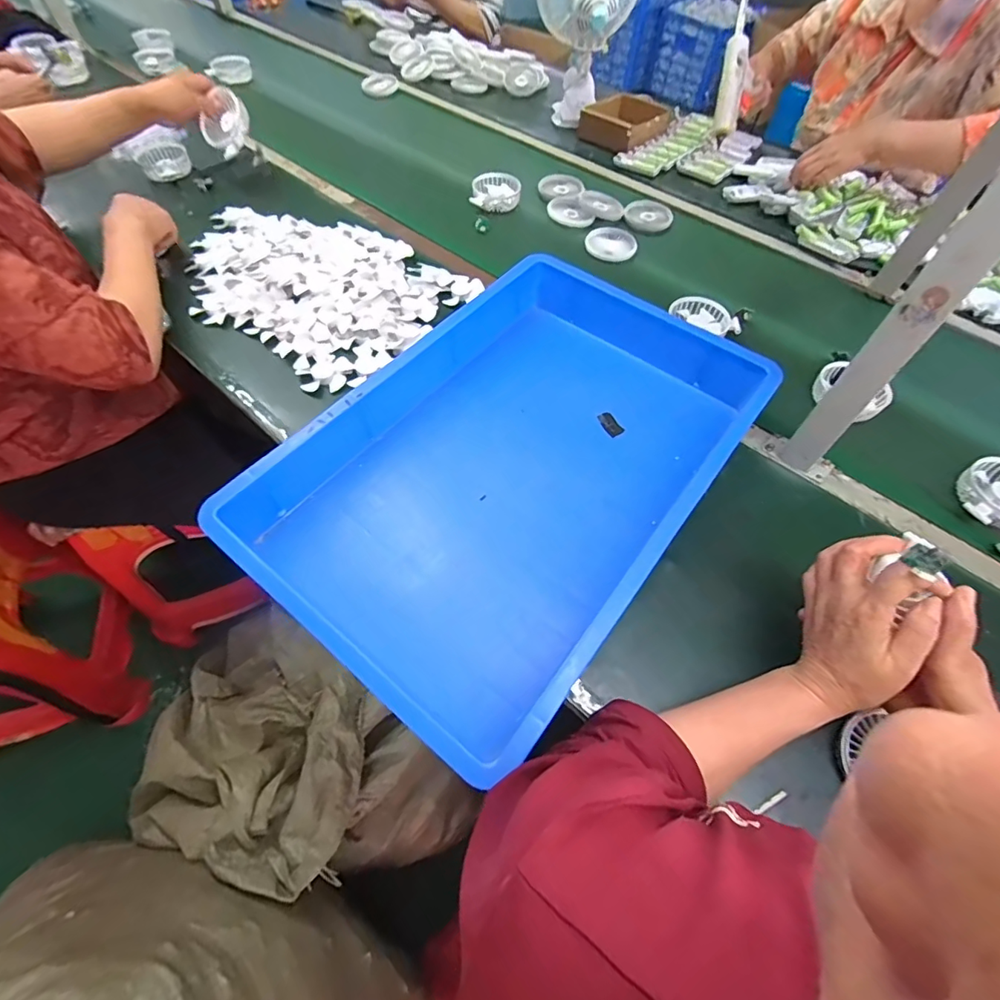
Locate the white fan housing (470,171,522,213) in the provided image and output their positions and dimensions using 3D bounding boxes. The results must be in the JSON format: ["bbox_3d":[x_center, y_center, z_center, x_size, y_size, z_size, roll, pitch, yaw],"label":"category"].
[{"bbox_3d":[-0.007,-0.571,0.899,0.090,0.026,0.097,0,58,-3],"label":"white fan housing"}]

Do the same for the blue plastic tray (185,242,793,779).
[{"bbox_3d":[0.012,-0.053,0.562,0.396,0.090,0.572,33,62,17],"label":"blue plastic tray"}]

